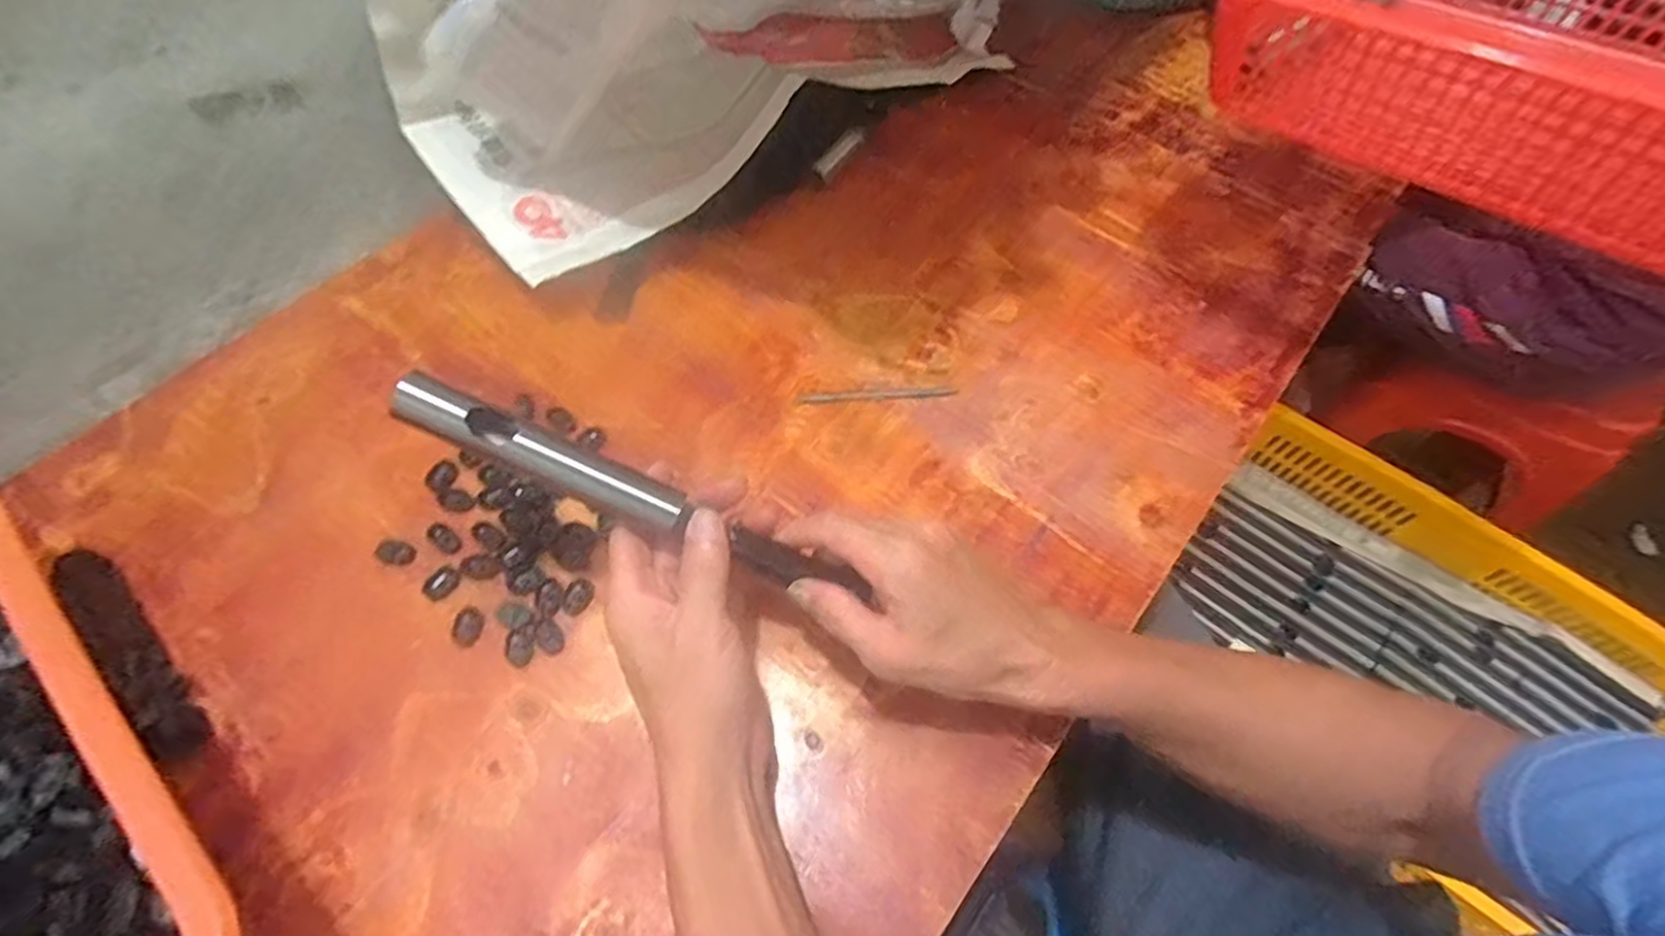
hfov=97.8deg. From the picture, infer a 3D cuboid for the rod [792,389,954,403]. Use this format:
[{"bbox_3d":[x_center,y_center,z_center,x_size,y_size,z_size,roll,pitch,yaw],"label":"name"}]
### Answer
[{"bbox_3d":[0.032,-0.053,0.519,0.111,0.004,0.009,-3,59,-4],"label":"rod"}]

